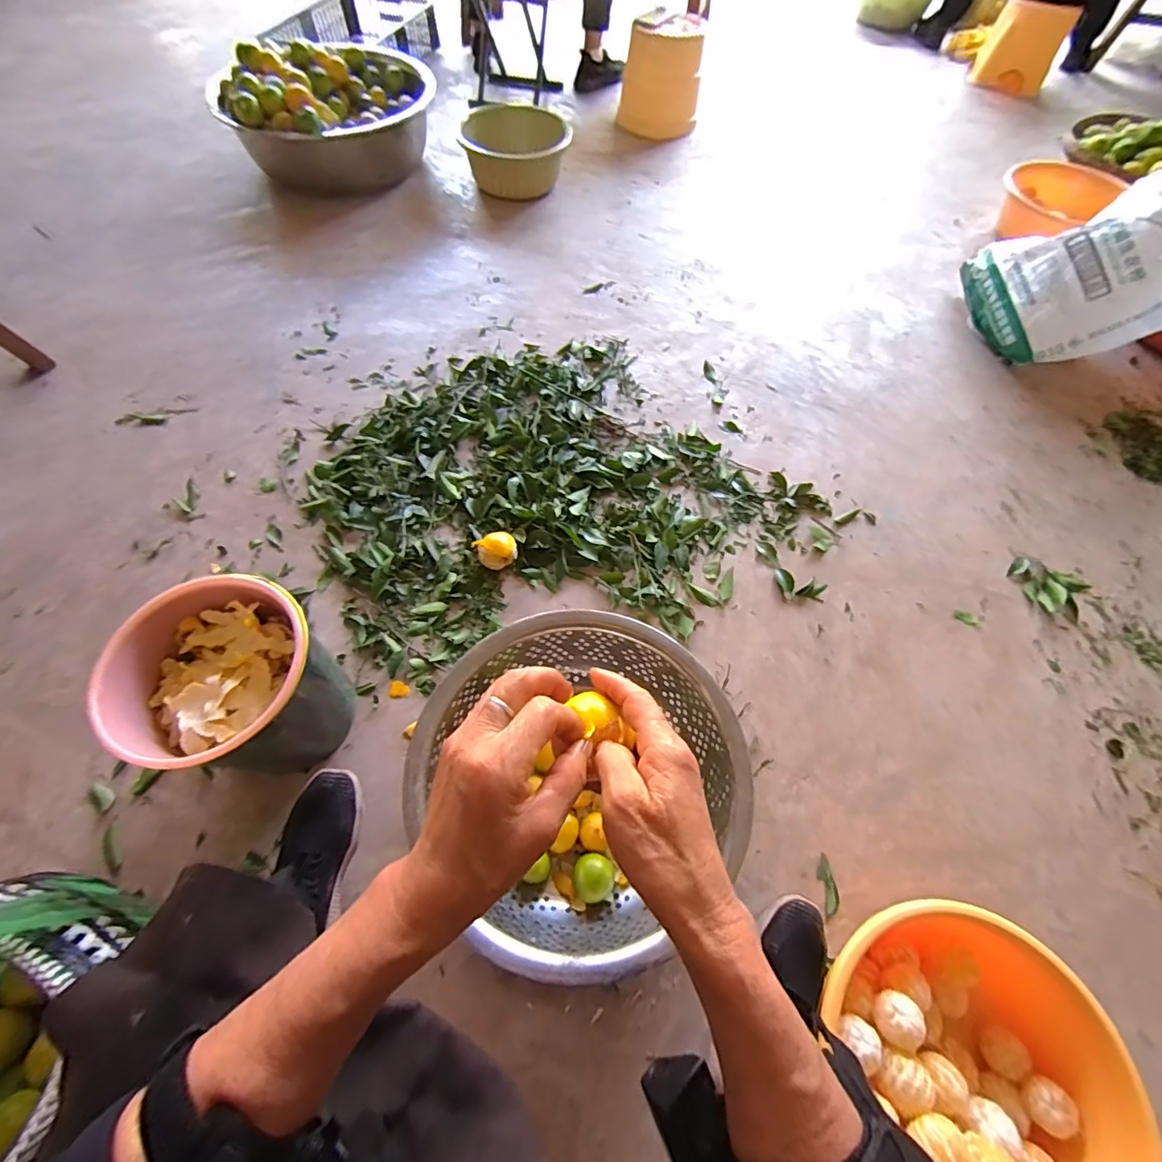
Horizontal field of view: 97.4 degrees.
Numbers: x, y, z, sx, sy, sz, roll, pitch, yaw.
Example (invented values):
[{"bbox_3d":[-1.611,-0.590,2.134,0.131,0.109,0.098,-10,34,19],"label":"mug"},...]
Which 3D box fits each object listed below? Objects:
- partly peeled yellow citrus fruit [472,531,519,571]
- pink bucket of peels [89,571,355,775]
[{"bbox_3d":[-0.150,-0.054,0.907,0.071,0.051,0.070,1,62,-1],"label":"partly peeled yellow citrus fruit"},{"bbox_3d":[-0.430,0.148,0.682,0.209,0.245,0.211,1,62,-1],"label":"pink bucket of peels"}]

